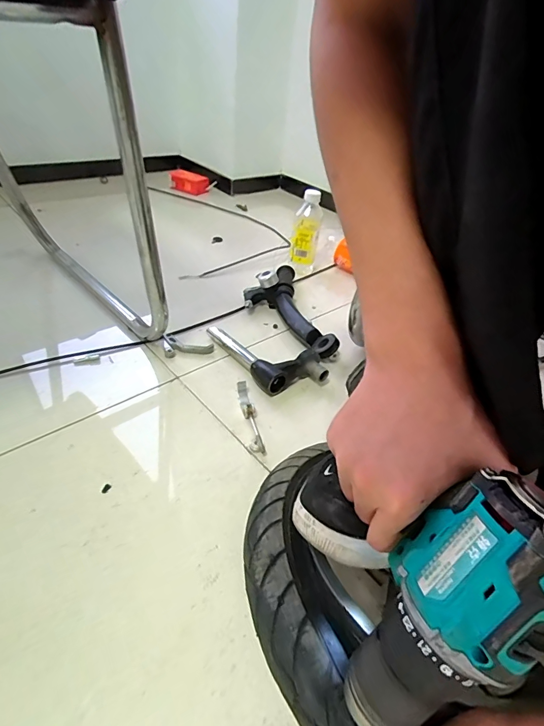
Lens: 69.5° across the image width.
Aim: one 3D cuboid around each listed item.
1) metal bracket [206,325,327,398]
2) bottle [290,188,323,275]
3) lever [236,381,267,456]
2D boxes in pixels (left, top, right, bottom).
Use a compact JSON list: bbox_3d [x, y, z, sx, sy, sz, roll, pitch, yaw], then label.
[{"bbox_3d":[-0.008,-0.017,0.599,0.101,0.037,0.181,-23,48,-33],"label":"metal bracket"},{"bbox_3d":[0.071,-0.269,0.831,0.057,0.175,0.051,13,39,6],"label":"bottle"},{"bbox_3d":[-0.029,0.067,0.511,0.017,0.015,0.118,-4,40,-15],"label":"lever"}]

